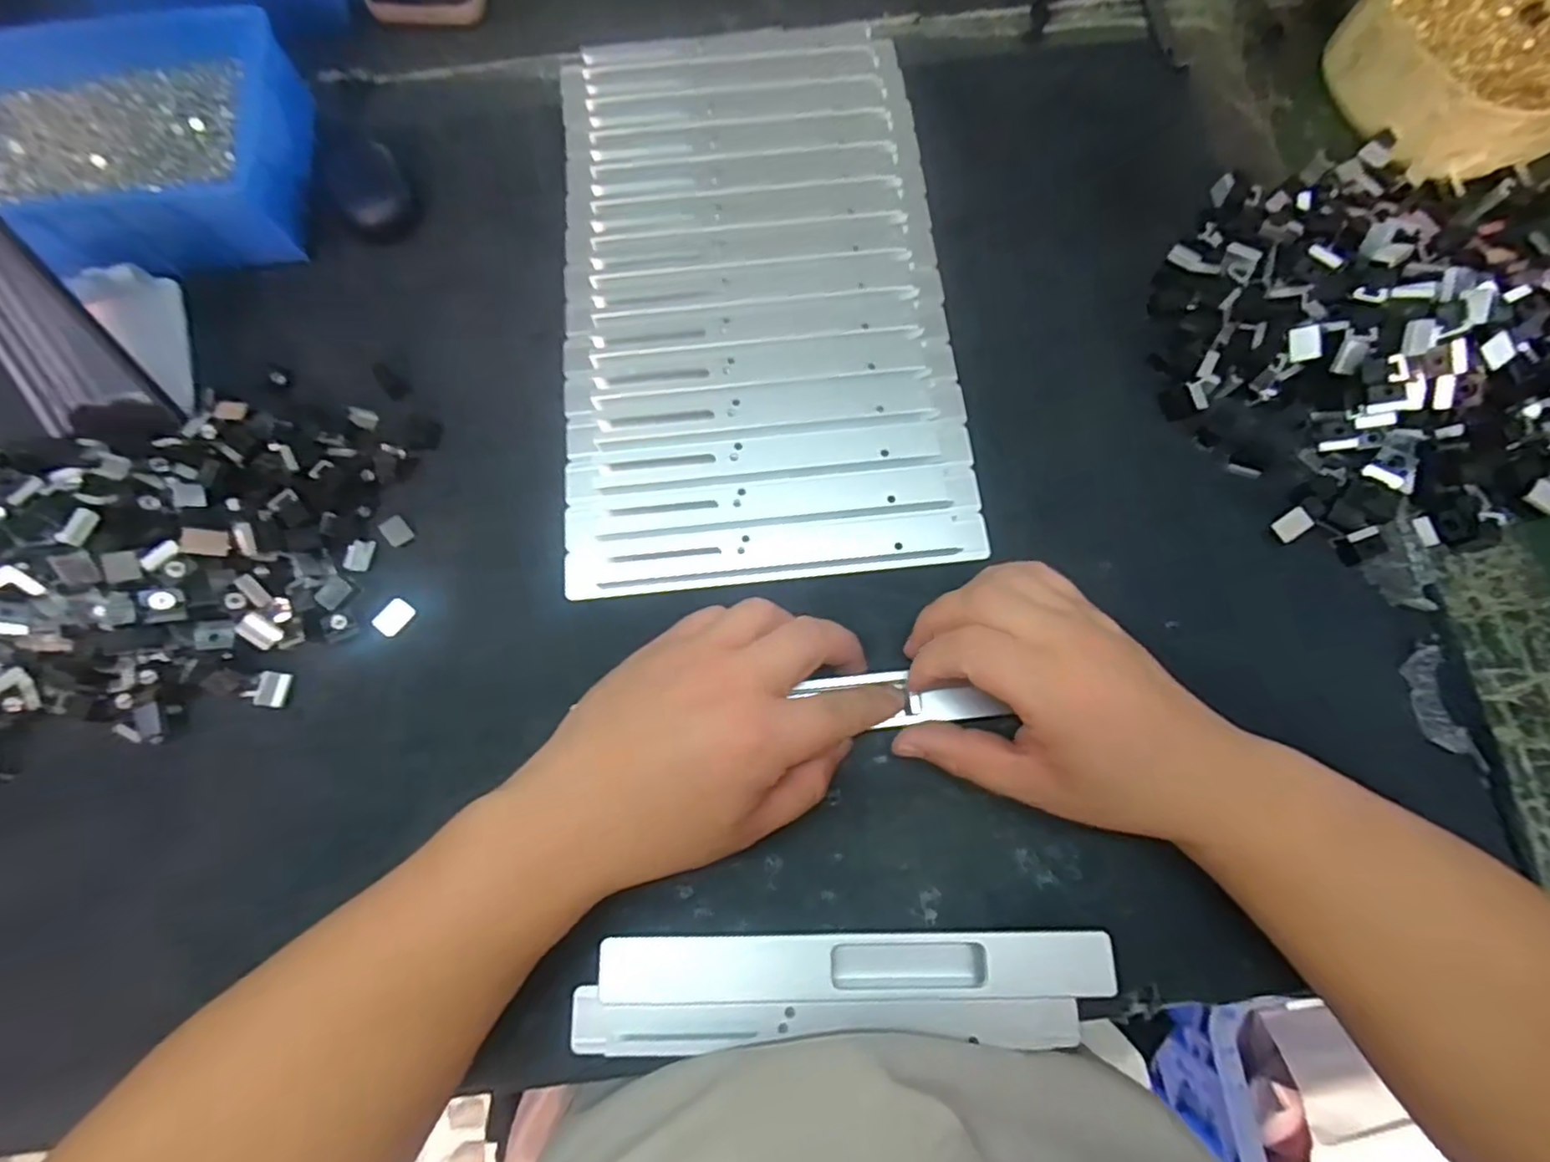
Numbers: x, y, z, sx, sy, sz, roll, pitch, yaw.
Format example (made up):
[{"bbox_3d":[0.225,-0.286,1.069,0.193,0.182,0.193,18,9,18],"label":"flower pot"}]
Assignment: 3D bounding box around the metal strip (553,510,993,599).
[{"bbox_3d":[0.002,-0.014,0.330,0.215,0.004,0.027,-6,75,-1],"label":"metal strip"}]

